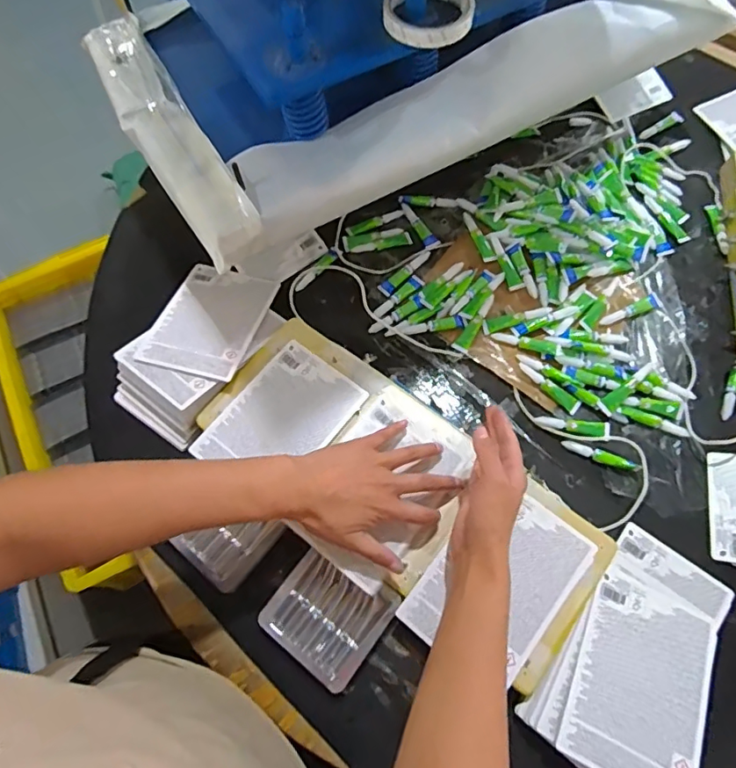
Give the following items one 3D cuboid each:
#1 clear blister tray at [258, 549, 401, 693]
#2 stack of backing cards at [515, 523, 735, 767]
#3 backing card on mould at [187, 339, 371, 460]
[{"bbox_3d":[-0.039,0.222,0.511,0.103,0.014,0.101,34,74,16],"label":"clear blister tray"},{"bbox_3d":[0.260,0.254,0.487,0.133,0.031,0.222,35,71,16],"label":"stack of backing cards"},{"bbox_3d":[-0.095,0.039,0.573,0.114,0.007,0.164,38,72,16],"label":"backing card on mould"}]

